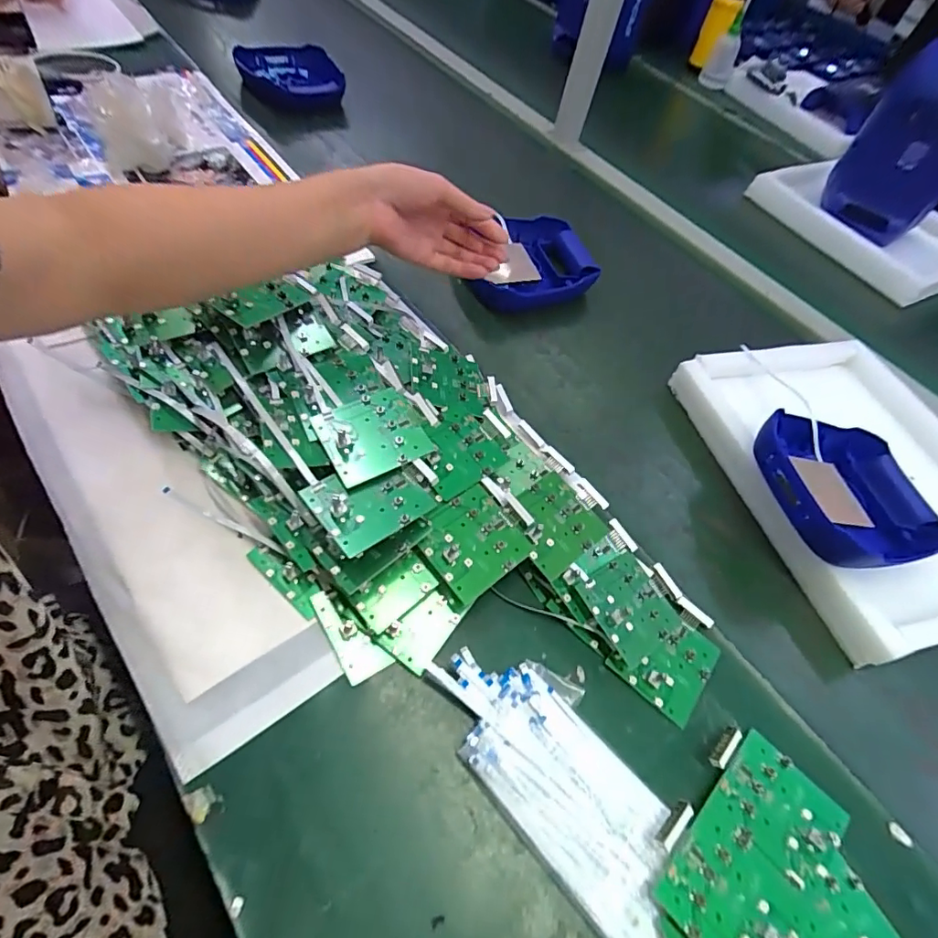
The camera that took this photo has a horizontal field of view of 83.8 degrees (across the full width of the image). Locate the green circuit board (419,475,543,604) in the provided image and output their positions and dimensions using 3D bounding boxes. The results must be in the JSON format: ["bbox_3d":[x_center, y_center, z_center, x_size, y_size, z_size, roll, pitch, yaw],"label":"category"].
[{"bbox_3d":[0.009,0.054,0.425,0.091,0.013,0.076,-32,73,-28],"label":"green circuit board"}]

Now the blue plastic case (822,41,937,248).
[{"bbox_3d":[0.710,-0.506,0.837,0.169,0.251,0.118,40,58,17],"label":"blue plastic case"}]

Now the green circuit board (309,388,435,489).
[{"bbox_3d":[-0.078,-0.030,0.436,0.081,0.011,0.075,-25,67,-16],"label":"green circuit board"}]

